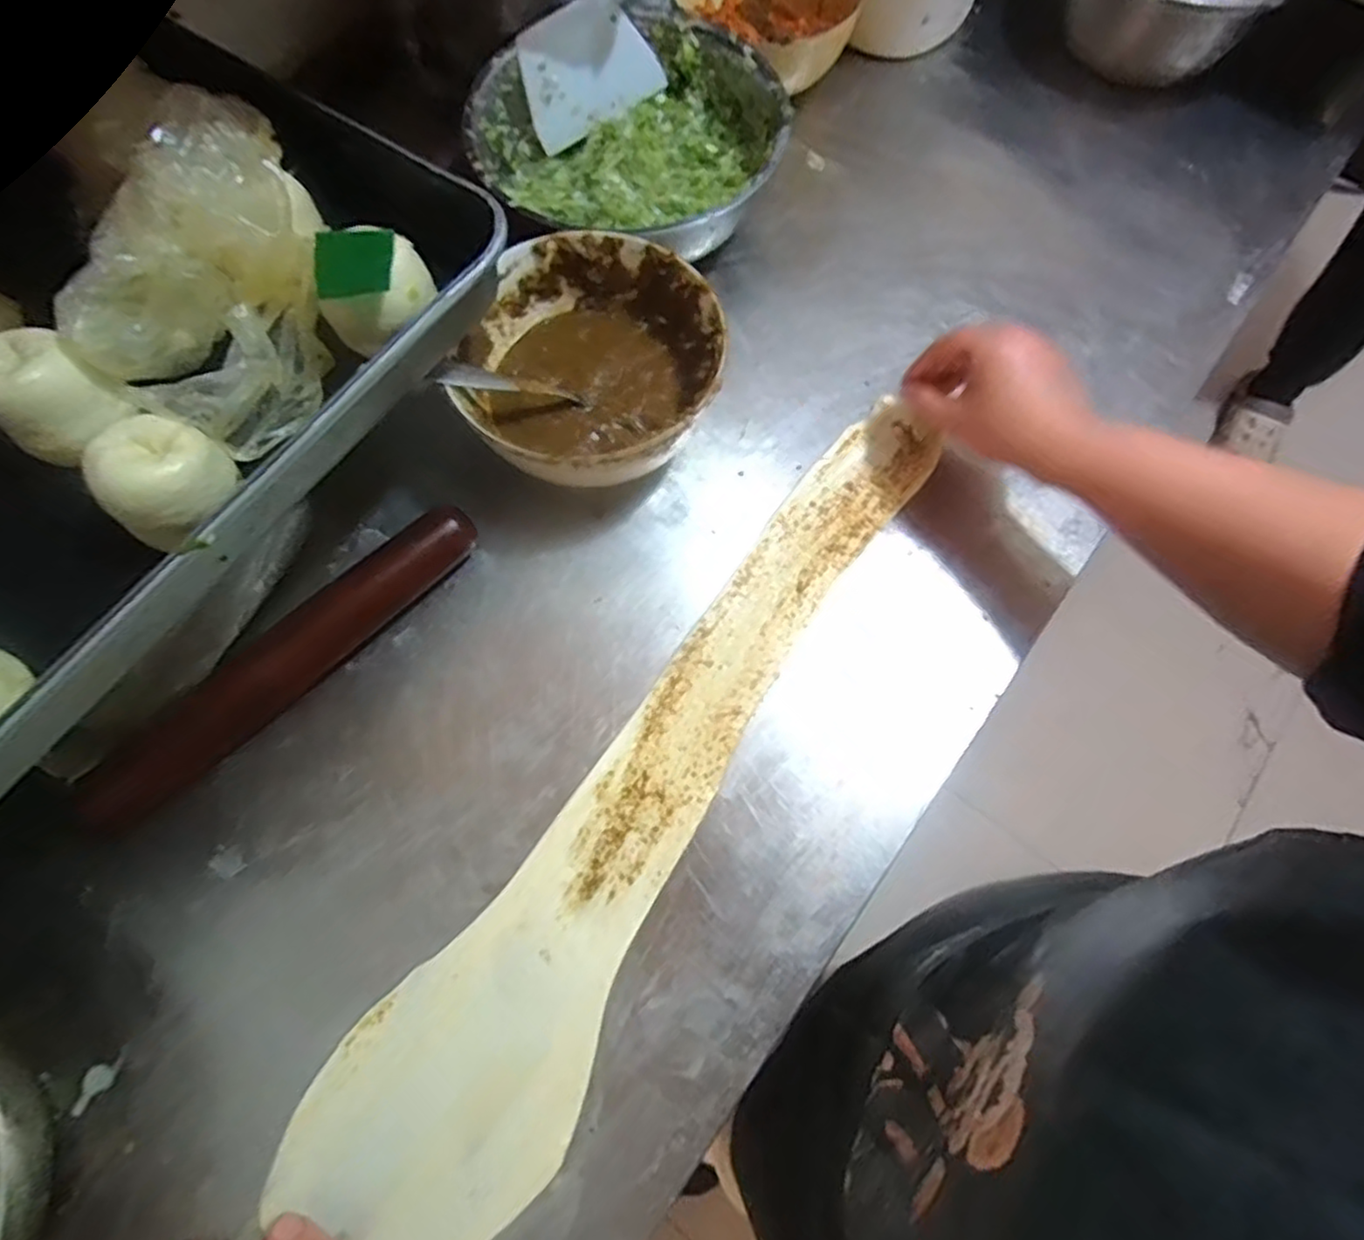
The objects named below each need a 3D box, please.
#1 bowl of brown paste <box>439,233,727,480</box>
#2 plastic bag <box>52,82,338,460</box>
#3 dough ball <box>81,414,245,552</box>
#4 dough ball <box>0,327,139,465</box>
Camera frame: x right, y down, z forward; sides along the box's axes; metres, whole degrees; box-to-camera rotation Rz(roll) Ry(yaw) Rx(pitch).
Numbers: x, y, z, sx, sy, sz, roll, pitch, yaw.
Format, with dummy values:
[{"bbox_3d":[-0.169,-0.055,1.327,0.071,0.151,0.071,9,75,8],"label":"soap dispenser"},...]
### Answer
[{"bbox_3d":[-0.058,-0.169,0.478,0.163,0.082,0.152,0,70,-1],"label":"bowl of brown paste"},{"bbox_3d":[-0.242,-0.180,0.368,0.127,0.073,0.159,29,73,10],"label":"plastic bag"},{"bbox_3d":[-0.248,-0.066,0.340,0.053,0.041,0.054,0,70,0],"label":"dough ball"},{"bbox_3d":[-0.328,-0.114,0.362,0.054,0.046,0.053,32,73,11],"label":"dough ball"}]

